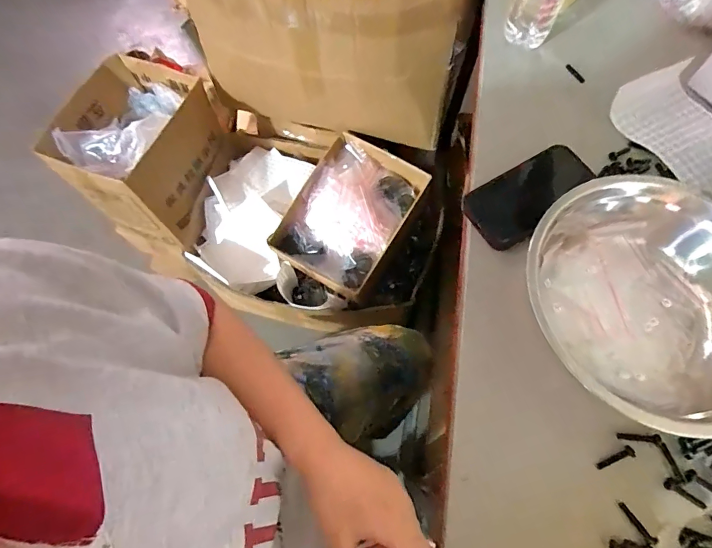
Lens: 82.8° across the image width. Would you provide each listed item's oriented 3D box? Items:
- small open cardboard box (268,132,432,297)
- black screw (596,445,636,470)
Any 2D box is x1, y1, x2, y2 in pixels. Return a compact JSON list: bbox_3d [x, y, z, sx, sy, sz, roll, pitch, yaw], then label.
[{"bbox_3d":[-0.015,-0.133,0.913,0.240,0.075,0.329,29,72,12],"label":"small open cardboard box"},{"bbox_3d":[0.253,0.179,0.393,0.036,0.011,0.010,-22,68,-6],"label":"black screw"}]

